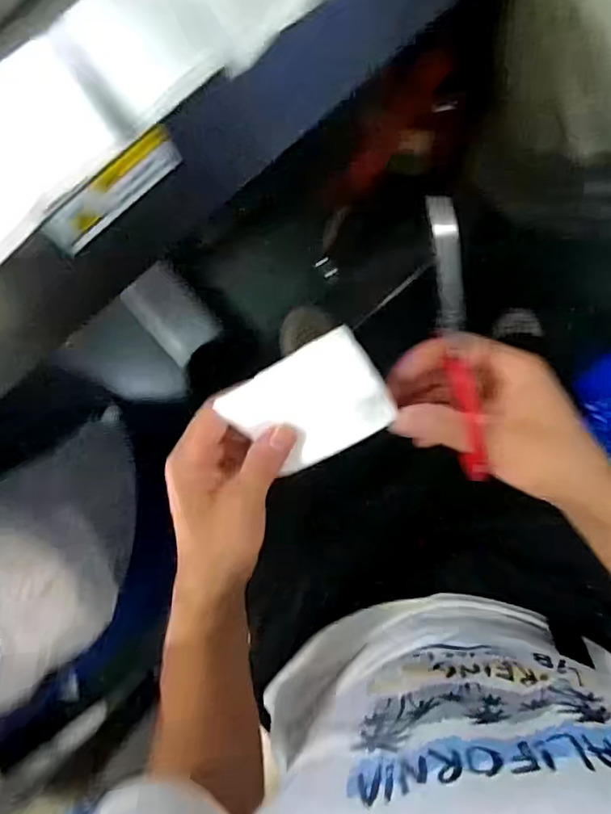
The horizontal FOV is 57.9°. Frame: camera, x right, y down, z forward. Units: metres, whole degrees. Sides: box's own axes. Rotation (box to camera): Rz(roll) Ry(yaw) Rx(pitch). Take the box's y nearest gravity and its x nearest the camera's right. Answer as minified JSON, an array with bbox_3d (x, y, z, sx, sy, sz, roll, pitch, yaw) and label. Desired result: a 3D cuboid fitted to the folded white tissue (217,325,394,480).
[{"bbox_3d":[0.004,0.000,0.379,0.100,0.007,0.075,-31,106,19],"label":"folded white tissue"}]

